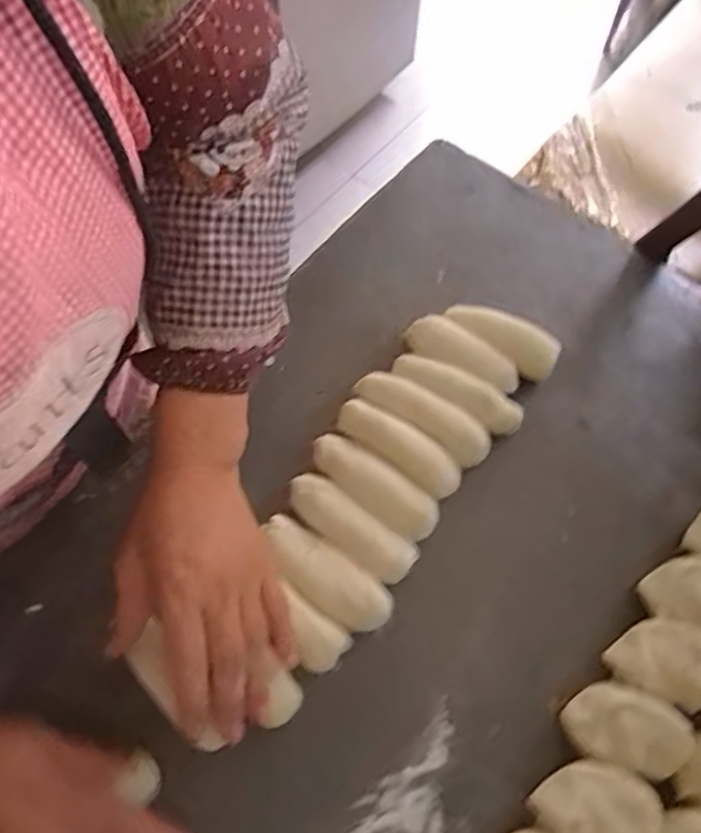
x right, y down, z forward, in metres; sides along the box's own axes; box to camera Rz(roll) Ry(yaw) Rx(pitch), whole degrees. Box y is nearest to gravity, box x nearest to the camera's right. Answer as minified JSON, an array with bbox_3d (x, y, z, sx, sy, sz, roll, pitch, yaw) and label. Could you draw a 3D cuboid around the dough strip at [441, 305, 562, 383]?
[{"bbox_3d":[0.133,-0.069,0.569,0.096,0.026,0.043,35,68,15],"label":"dough strip"}]

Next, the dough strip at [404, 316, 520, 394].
[{"bbox_3d":[0.095,-0.052,0.558,0.103,0.021,0.037,34,68,14],"label":"dough strip"}]

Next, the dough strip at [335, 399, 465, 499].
[{"bbox_3d":[0.038,0.024,0.517,0.106,0.022,0.034,32,67,19],"label":"dough strip"}]

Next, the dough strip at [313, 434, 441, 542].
[{"bbox_3d":[0.017,0.054,0.504,0.109,0.021,0.036,33,67,20],"label":"dough strip"}]

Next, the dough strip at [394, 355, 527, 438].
[{"bbox_3d":[0.086,-0.019,0.539,0.111,0.021,0.031,29,66,18],"label":"dough strip"}]

